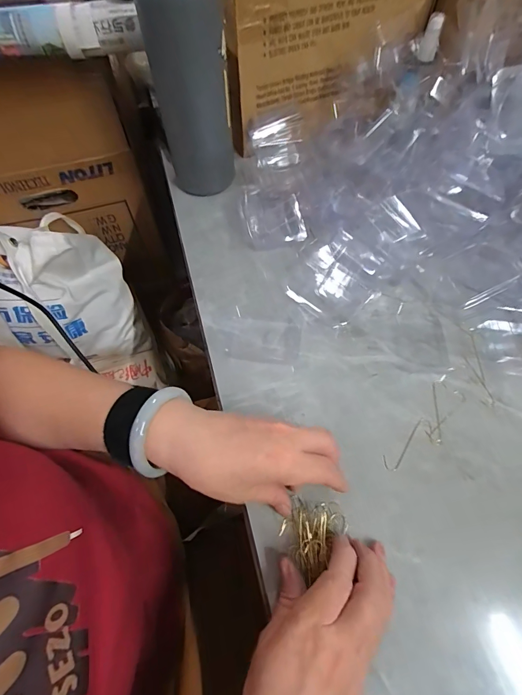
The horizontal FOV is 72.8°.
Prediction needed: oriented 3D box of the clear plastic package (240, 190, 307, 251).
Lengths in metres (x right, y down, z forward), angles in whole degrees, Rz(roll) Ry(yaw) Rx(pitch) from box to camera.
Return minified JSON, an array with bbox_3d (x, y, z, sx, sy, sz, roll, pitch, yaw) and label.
[{"bbox_3d":[0.015,-0.166,0.449,0.071,0.026,0.082,-11,63,-6],"label":"clear plastic package"}]

